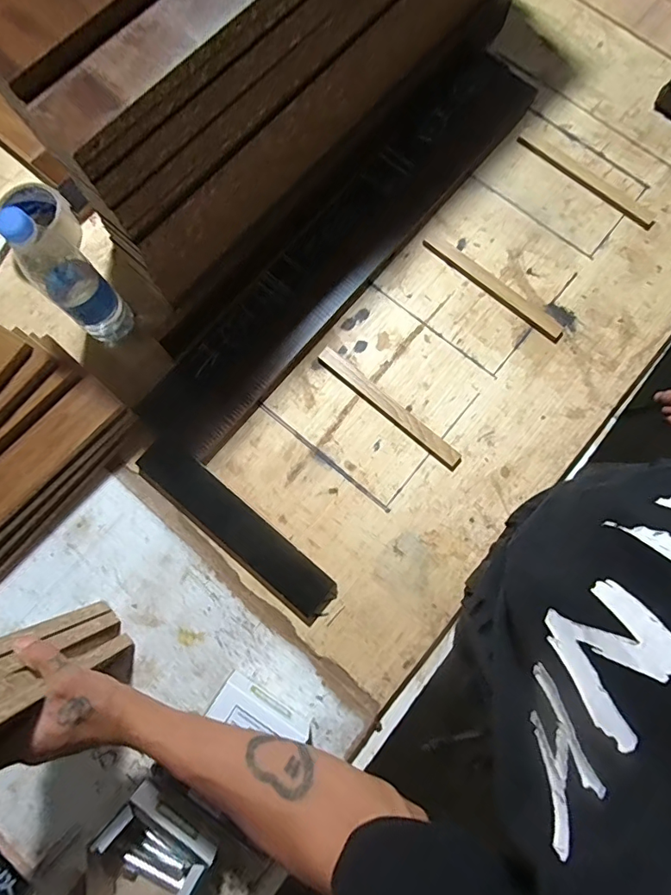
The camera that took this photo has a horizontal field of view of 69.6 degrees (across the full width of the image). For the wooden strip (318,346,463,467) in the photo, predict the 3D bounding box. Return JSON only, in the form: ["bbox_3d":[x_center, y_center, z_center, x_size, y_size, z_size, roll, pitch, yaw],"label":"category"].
[{"bbox_3d":[0.072,-0.057,0.646,0.230,0.015,0.022,40,83,7],"label":"wooden strip"}]

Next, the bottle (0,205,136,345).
[{"bbox_3d":[-0.313,-0.197,0.571,0.070,0.212,0.063,42,83,7],"label":"bottle"}]

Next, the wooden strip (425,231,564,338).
[{"bbox_3d":[0.223,-0.232,0.682,0.228,0.010,0.022,39,82,7],"label":"wooden strip"}]

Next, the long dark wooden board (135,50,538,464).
[{"bbox_3d":[0.025,-0.306,0.680,0.115,0.036,0.751,39,83,7],"label":"long dark wooden board"}]

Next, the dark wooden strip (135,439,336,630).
[{"bbox_3d":[-0.126,0.100,0.609,0.296,0.019,0.061,40,83,7],"label":"dark wooden strip"}]

